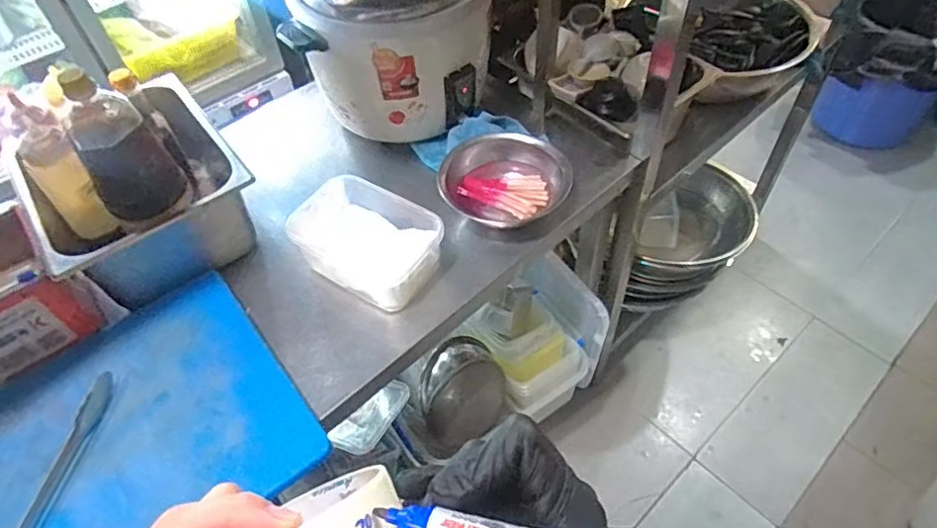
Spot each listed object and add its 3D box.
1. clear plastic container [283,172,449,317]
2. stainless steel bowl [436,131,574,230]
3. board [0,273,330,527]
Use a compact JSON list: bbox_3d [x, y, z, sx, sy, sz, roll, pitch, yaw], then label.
[{"bbox_3d":[-0.142,-0.029,0.852,0.204,0.086,0.141,27,58,23],"label":"clear plastic container"},{"bbox_3d":[0.053,-0.124,0.892,0.189,0.071,0.145,26,58,22],"label":"stainless steel bowl"},{"bbox_3d":[-0.448,0.233,0.682,0.479,0.030,0.330,-34,58,-23],"label":"board"}]

